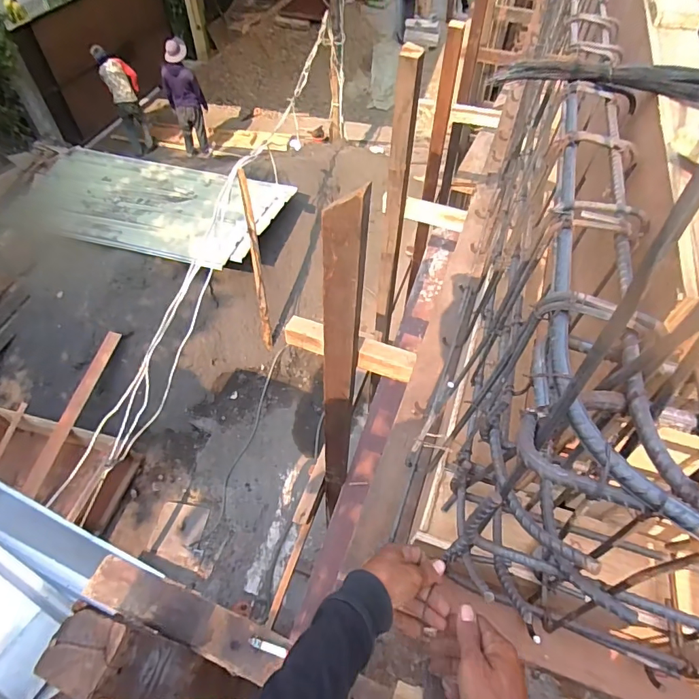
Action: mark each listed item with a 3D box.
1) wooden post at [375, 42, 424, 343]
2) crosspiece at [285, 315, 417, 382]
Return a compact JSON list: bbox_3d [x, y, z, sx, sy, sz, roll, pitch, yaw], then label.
[{"bbox_3d":[0.143,-0.392,1.453,0.068,1.011,0.083,4,53,2],"label":"wooden post"},{"bbox_3d":[-0.001,0.001,1.098,0.333,0.075,0.060,17,54,11],"label":"crosspiece"}]

